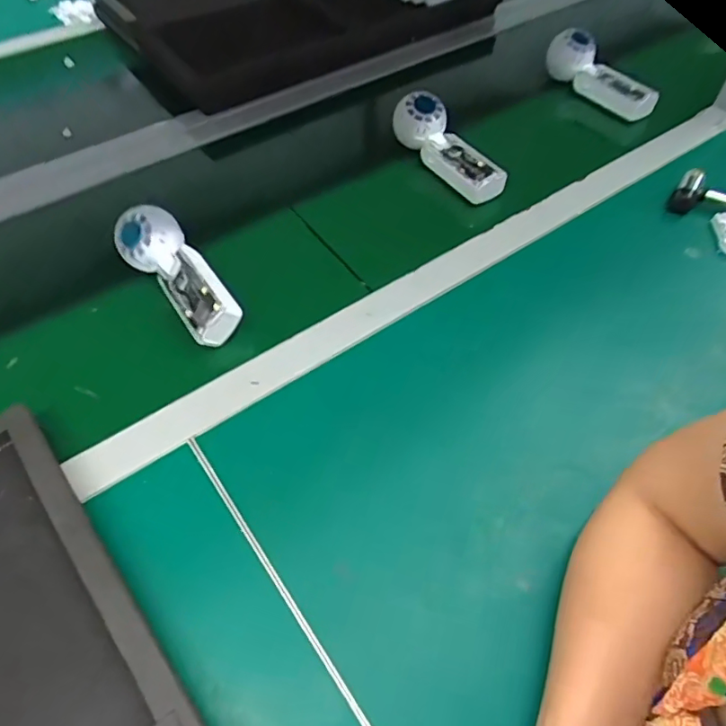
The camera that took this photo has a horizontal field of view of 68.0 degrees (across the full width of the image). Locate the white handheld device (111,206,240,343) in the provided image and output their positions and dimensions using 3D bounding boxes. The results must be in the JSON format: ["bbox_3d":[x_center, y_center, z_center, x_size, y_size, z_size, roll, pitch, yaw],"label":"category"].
[{"bbox_3d":[-0.176,-0.086,0.516,0.165,0.038,0.058,43,101,15],"label":"white handheld device"}]

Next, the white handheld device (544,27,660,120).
[{"bbox_3d":[0.332,-0.393,0.755,0.160,0.071,0.059,45,61,13],"label":"white handheld device"}]

